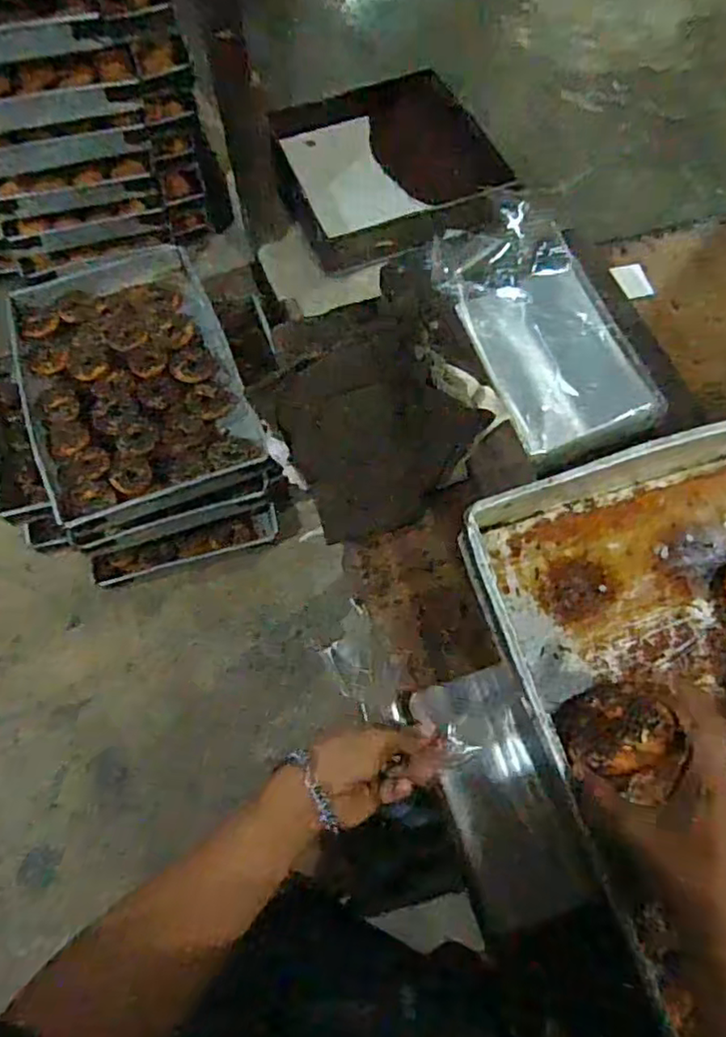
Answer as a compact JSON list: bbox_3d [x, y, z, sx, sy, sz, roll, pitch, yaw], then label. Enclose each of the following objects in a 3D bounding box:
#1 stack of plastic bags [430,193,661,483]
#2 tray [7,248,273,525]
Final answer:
[{"bbox_3d":[0.181,-0.191,0.643,0.139,0.024,0.274,-24,75,-1],"label":"stack of plastic bags"},{"bbox_3d":[-0.496,-0.312,1.343,0.422,0.066,0.636,-22,67,-11],"label":"tray"}]

